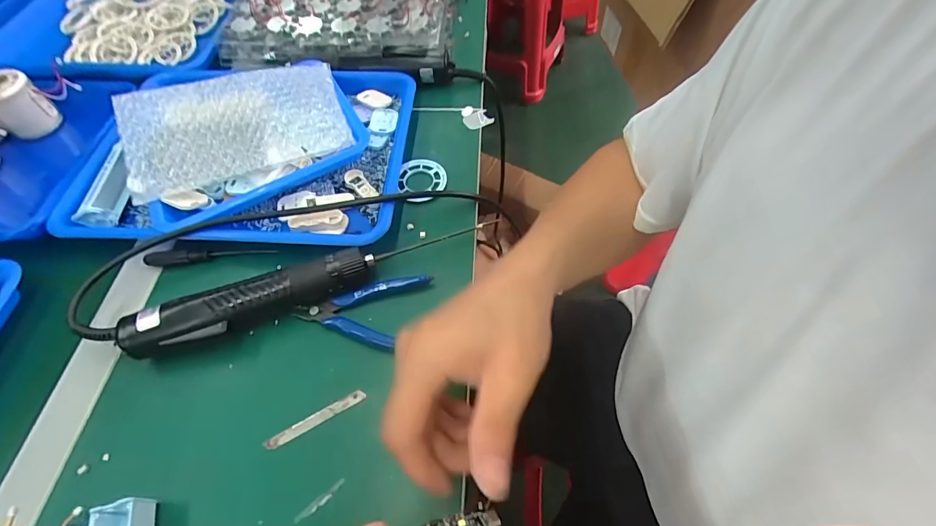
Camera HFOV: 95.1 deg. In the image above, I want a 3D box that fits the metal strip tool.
[{"bbox_3d":[-0.118,0.121,0.334,0.079,0.004,0.009,-26,60,-13],"label":"metal strip tool"}]

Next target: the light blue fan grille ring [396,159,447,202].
[{"bbox_3d":[-0.051,-0.091,0.463,0.052,0.006,0.055,-3,61,6],"label":"light blue fan grille ring"}]

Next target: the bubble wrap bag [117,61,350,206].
[{"bbox_3d":[-0.243,-0.147,0.448,0.217,0.014,0.125,-19,73,-12],"label":"bubble wrap bag"}]

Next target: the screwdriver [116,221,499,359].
[{"bbox_3d":[-0.181,0.031,0.363,0.199,0.033,0.035,-21,59,-10],"label":"screwdriver"}]

